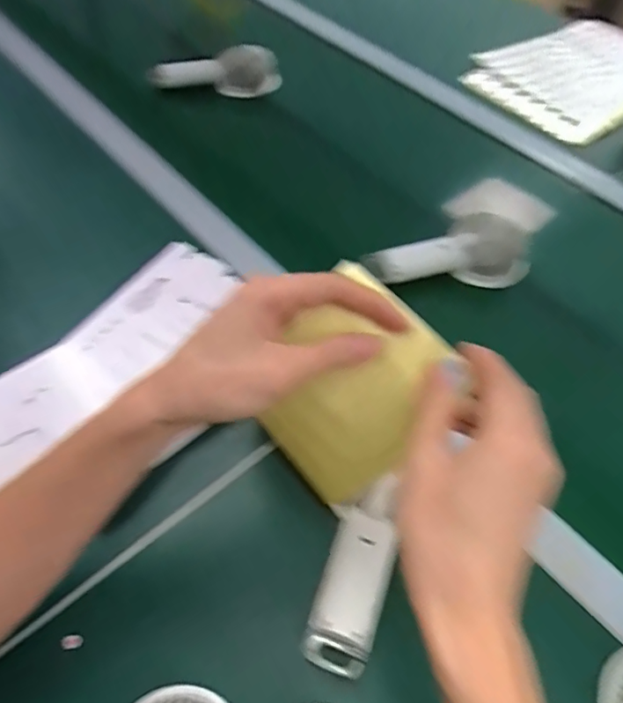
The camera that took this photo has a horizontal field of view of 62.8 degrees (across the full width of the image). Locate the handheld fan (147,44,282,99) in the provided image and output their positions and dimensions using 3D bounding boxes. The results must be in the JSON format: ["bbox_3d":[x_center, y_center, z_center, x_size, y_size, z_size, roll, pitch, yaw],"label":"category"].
[{"bbox_3d":[-0.156,-0.434,0.794,0.207,0.065,0.060,6,56,3],"label":"handheld fan"}]

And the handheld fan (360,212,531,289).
[{"bbox_3d":[0.149,-0.112,0.573,0.174,0.076,0.042,-2,15,-4],"label":"handheld fan"}]

